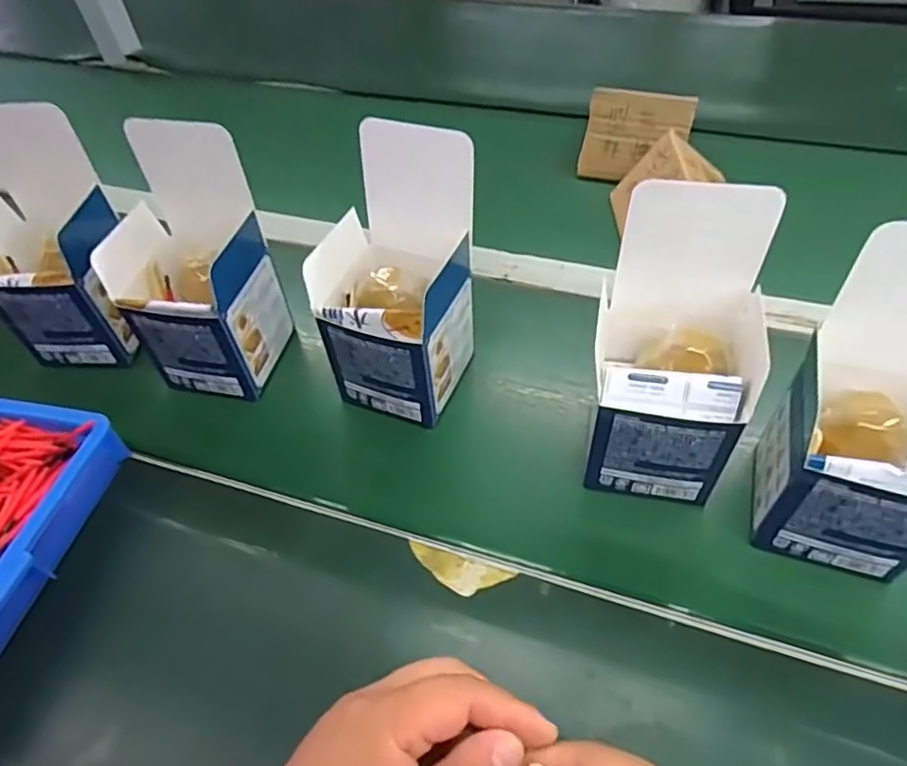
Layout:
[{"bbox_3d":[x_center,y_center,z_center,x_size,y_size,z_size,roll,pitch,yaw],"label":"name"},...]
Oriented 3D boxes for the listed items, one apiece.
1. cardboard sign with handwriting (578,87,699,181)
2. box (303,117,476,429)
[{"bbox_3d":[0.182,-0.245,0.619,0.098,0.083,0.004,13,18,14],"label":"cardboard sign with handwriting"},{"bbox_3d":[-0.042,-0.068,0.429,0.093,0.169,0.097,16,53,18],"label":"box"}]

